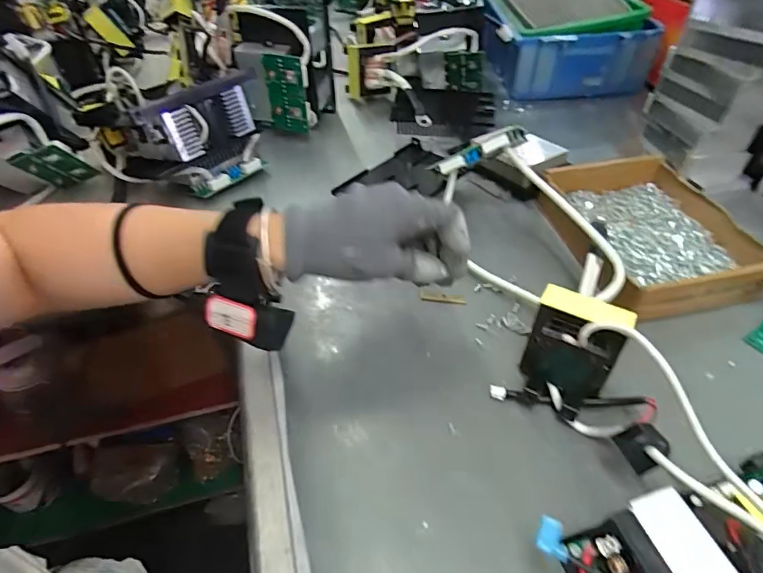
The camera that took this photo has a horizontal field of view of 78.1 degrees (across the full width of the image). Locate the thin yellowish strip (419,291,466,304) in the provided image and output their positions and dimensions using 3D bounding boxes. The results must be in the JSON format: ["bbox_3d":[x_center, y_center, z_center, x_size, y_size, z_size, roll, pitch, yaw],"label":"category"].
[{"bbox_3d":[0.052,0.009,0.402,0.039,0.004,0.009,7,46,9],"label":"thin yellowish strip"}]

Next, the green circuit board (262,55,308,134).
[{"bbox_3d":[-0.114,-0.227,0.565,0.046,0.096,0.008,9,50,6],"label":"green circuit board"}]

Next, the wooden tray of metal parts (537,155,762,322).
[{"bbox_3d":[0.241,-0.051,0.431,0.148,0.041,0.174,-9,46,-7],"label":"wooden tray of metal parts"}]

